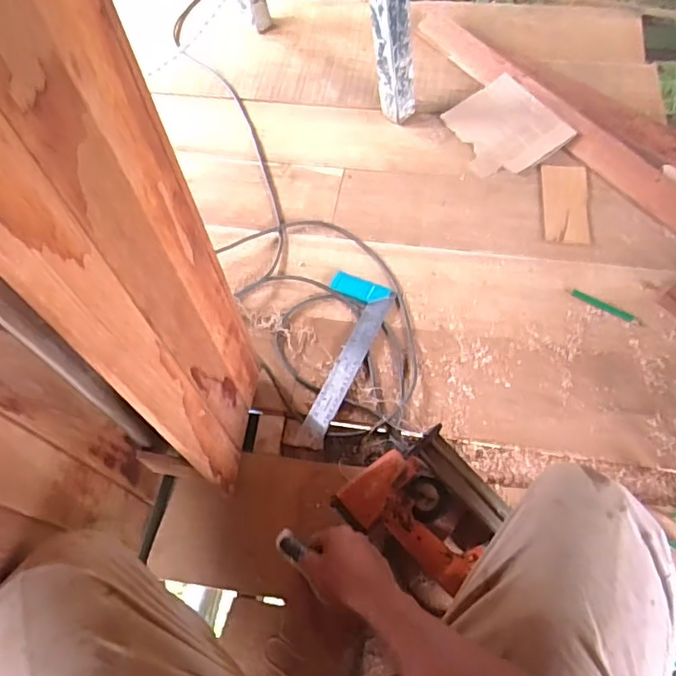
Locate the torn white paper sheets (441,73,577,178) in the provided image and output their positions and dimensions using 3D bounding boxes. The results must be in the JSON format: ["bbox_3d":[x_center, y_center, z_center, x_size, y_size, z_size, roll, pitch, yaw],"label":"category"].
[{"bbox_3d":[0.324,-0.414,1.100,0.180,0.010,0.209,-32,66,8],"label":"torn white paper sheets"}]

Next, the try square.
[{"bbox_3d":[-0.009,0.027,0.915,0.107,0.011,0.305,20,65,13],"label":"try square"}]

